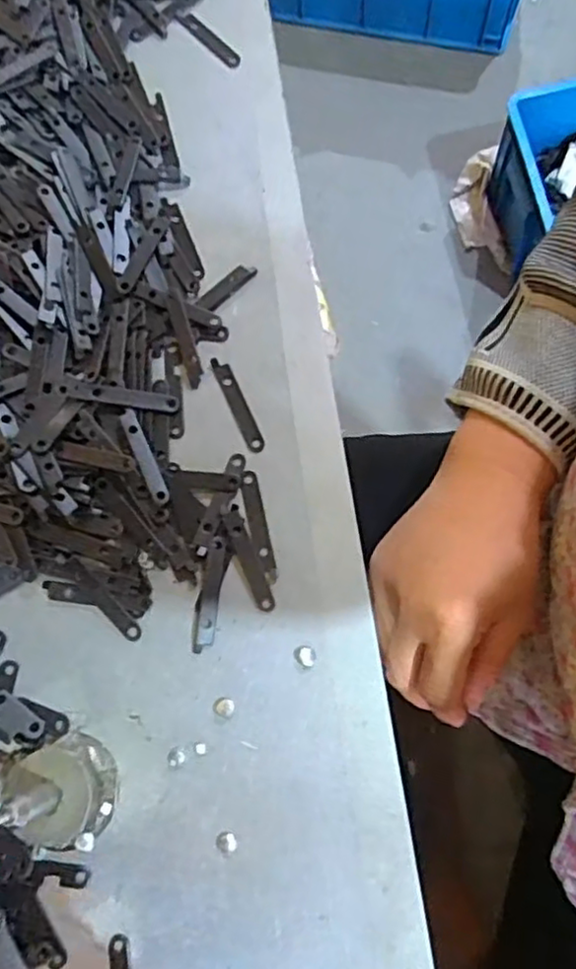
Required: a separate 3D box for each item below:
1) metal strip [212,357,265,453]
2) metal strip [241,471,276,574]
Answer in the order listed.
[{"bbox_3d":[-0.026,-0.041,0.347,0.008,0.004,0.054,-23,77,-6],"label":"metal strip"},{"bbox_3d":[-0.015,0.018,0.330,0.008,0.004,0.051,-12,76,-3],"label":"metal strip"}]

